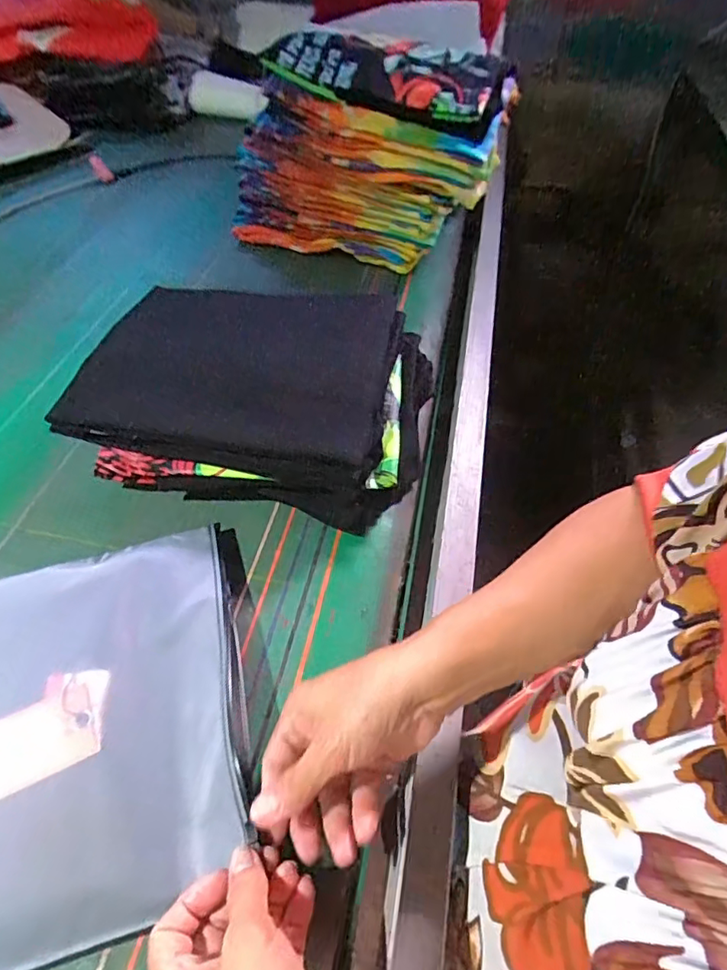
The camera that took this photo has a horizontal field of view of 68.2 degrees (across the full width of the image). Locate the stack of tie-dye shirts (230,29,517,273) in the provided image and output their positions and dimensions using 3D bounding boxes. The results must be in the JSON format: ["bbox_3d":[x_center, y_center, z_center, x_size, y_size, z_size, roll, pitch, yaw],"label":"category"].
[{"bbox_3d":[0.002,-0.405,0.686,0.334,0.234,0.135,9,50,4],"label":"stack of tie-dye shirts"}]

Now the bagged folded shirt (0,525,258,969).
[{"bbox_3d":[-0.251,0.164,0.345,0.326,0.027,0.251,-11,51,-13],"label":"bagged folded shirt"}]

